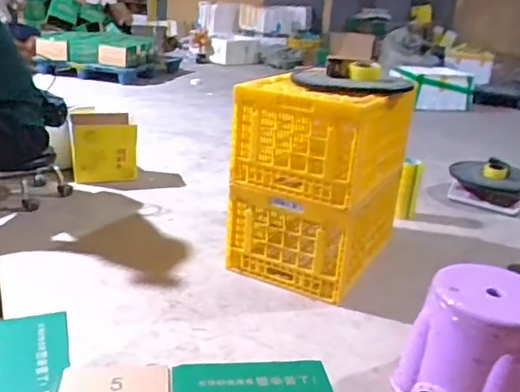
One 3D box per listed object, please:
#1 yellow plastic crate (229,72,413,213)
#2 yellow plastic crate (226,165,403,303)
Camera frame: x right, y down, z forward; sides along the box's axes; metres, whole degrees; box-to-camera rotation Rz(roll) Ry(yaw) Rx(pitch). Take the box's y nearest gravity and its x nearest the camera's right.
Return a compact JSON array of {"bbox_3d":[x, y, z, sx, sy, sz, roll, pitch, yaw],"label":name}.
[{"bbox_3d":[0.221,-0.205,1.814,0.407,0.310,0.520,16,23,27],"label":"yellow plastic crate"},{"bbox_3d":[0.213,0.079,1.982,0.404,0.320,0.590,16,23,26],"label":"yellow plastic crate"}]

